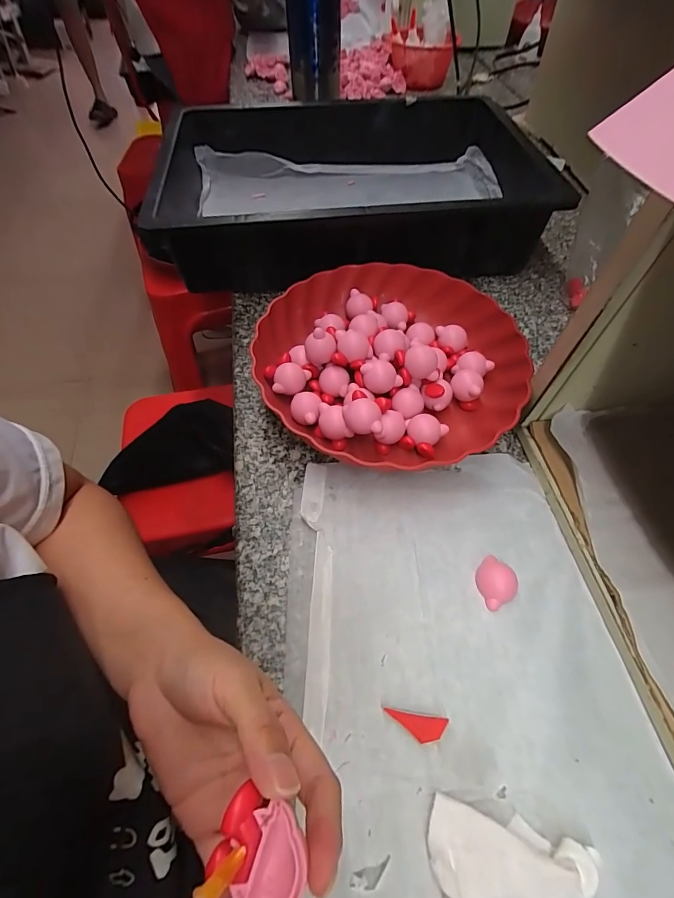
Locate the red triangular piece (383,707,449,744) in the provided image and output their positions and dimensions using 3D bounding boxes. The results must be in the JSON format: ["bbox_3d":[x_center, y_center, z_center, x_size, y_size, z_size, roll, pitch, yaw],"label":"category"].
[{"bbox_3d":[0.047,0.167,0.237,0.036,0.005,0.014,7,58,5],"label":"red triangular piece"}]

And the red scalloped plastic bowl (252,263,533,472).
[{"bbox_3d":[0.052,-0.089,0.375,0.233,0.052,0.218,0,58,0],"label":"red scalloped plastic bowl"}]

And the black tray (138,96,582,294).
[{"bbox_3d":[0.026,-0.332,0.503,0.449,0.096,0.321,-8,58,-5],"label":"black tray"}]

